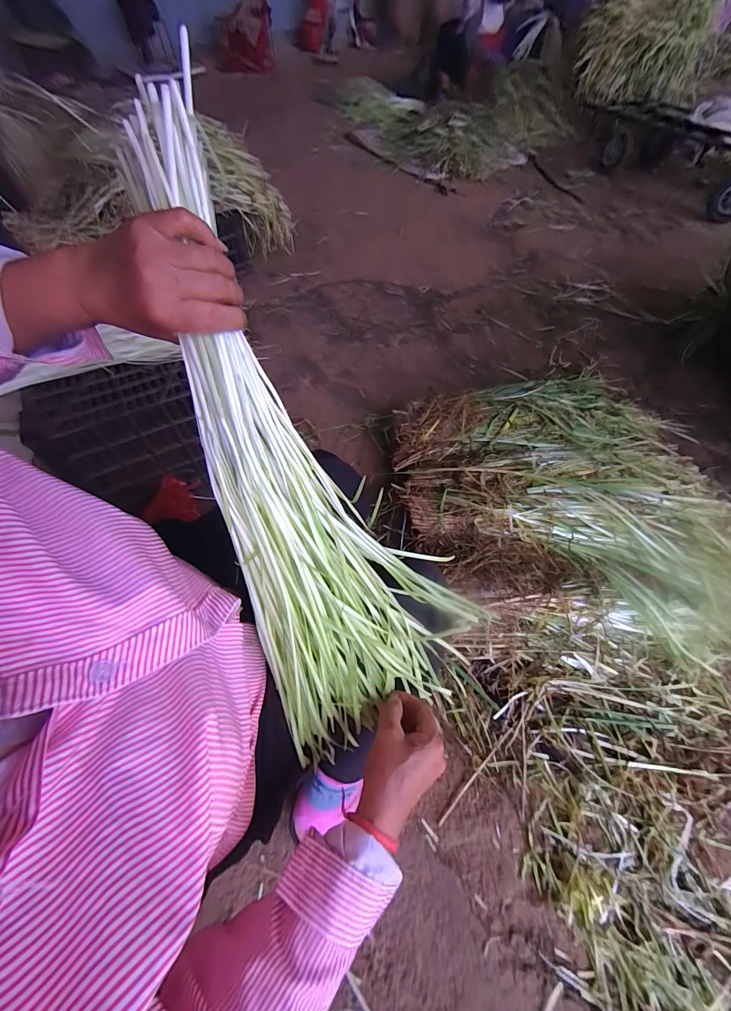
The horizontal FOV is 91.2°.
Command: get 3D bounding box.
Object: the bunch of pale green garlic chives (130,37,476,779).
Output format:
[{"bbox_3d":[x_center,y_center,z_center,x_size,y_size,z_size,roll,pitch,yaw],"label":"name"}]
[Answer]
[{"bbox_3d":[-0.062,-0.025,0.356,0.223,0.565,0.075,-24,18,-9],"label":"bunch of pale green garlic chives"}]

